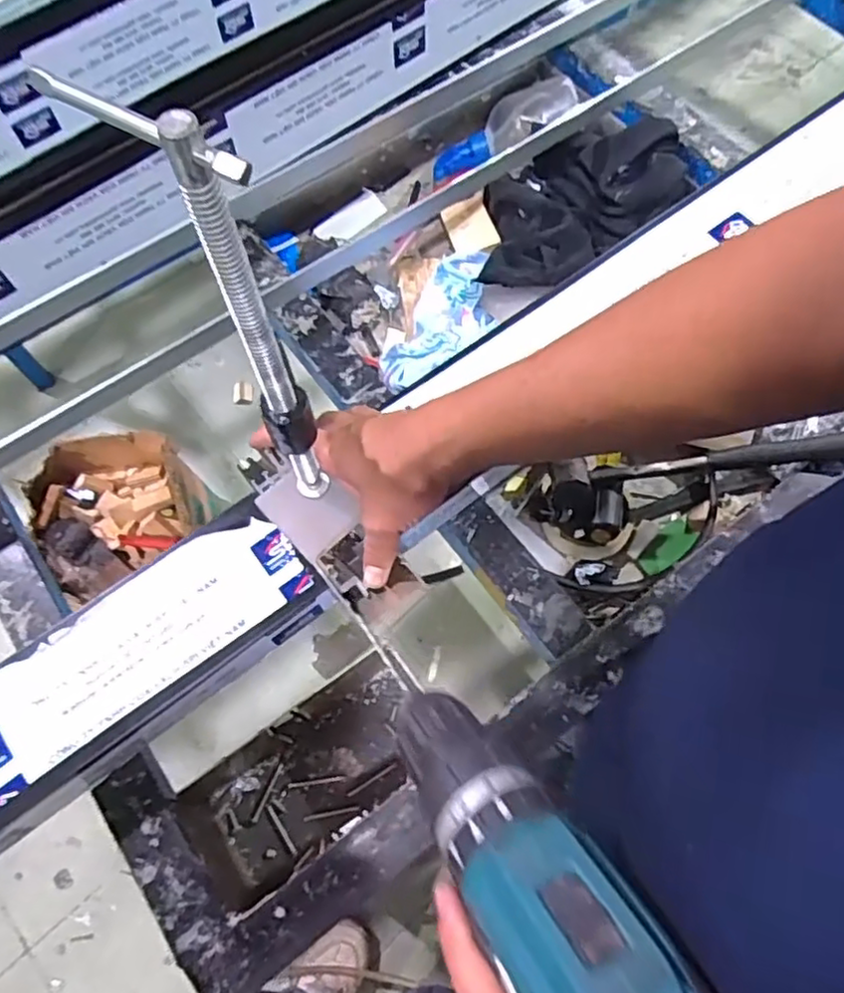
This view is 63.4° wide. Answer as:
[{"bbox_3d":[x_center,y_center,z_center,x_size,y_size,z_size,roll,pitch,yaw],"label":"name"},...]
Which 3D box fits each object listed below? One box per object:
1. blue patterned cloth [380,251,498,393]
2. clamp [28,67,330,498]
[{"bbox_3d":[0.026,-0.191,0.732,0.095,0.047,0.204,25,70,11],"label":"blue patterned cloth"},{"bbox_3d":[-0.089,-0.070,0.357,0.089,0.285,0.021,26,69,16],"label":"clamp"}]

